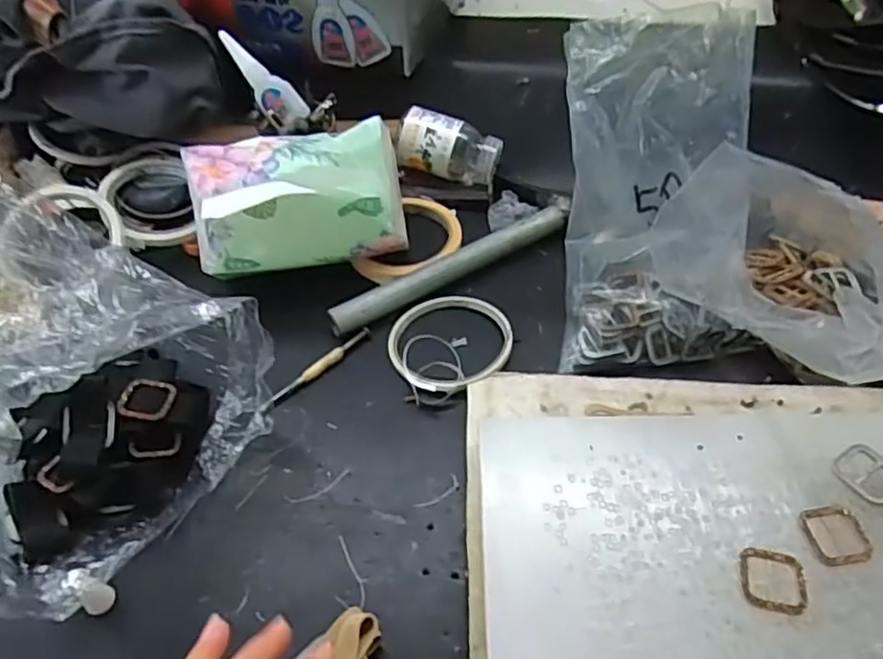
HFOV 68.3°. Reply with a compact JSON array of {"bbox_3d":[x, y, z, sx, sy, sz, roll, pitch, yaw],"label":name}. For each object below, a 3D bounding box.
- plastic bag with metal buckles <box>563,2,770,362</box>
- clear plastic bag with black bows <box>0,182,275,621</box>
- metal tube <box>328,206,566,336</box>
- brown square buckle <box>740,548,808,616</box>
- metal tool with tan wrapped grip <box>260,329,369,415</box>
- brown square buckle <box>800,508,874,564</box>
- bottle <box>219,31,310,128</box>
[{"bbox_3d":[0.144,-0.086,0.425,0.128,0.220,0.059,-1,17,0],"label":"plastic bag with metal buckles"},{"bbox_3d":[-0.241,0.009,0.364,0.266,0.147,0.170,27,54,23],"label":"clear plastic bag with black bows"},{"bbox_3d":[0.010,-0.047,0.491,0.203,0.019,0.020,-27,53,-20],"label":"metal tube"},{"bbox_3d":[0.151,0.114,0.296,0.028,0.004,0.028,9,50,9],"label":"brown square buckle"},{"bbox_3d":[-0.084,0.026,0.441,0.008,0.005,0.092,36,59,28],"label":"metal tool with tan wrapped grip"},{"bbox_3d":[0.188,0.097,0.309,0.029,0.004,0.027,-6,49,-3],"label":"brown square buckle"},{"bbox_3d":[-0.143,-0.194,0.509,0.083,0.014,0.031,47,60,-8],"label":"bottle"}]

